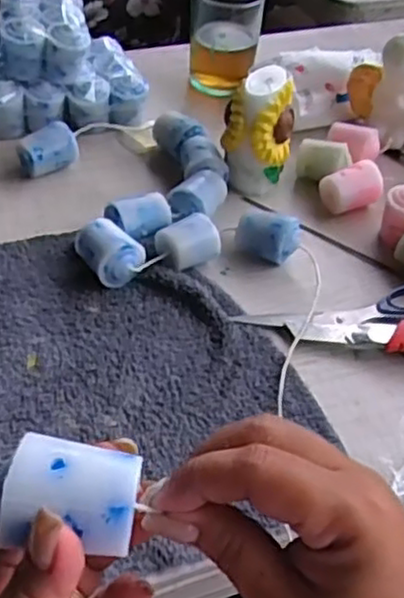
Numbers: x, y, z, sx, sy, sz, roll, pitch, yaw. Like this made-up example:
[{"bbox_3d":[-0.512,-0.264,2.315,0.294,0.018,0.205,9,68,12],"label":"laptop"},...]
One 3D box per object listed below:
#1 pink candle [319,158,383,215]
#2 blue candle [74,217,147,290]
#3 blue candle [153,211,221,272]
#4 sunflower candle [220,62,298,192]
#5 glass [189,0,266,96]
[{"bbox_3d":[0.130,-0.092,0.608,0.044,0.039,0.037,-15,49,-19],"label":"pink candle"},{"bbox_3d":[-0.068,-0.032,0.517,0.035,0.038,0.042,-25,53,-27],"label":"blue candle"},{"bbox_3d":[-0.010,-0.040,0.536,0.043,0.041,0.032,-23,52,-26],"label":"blue candle"},{"bbox_3d":[0.053,-0.140,0.603,0.051,0.101,0.061,36,52,27],"label":"sunflower candle"},{"bbox_3d":[0.024,-0.271,0.726,0.071,0.095,0.073,6,45,0],"label":"glass"}]

